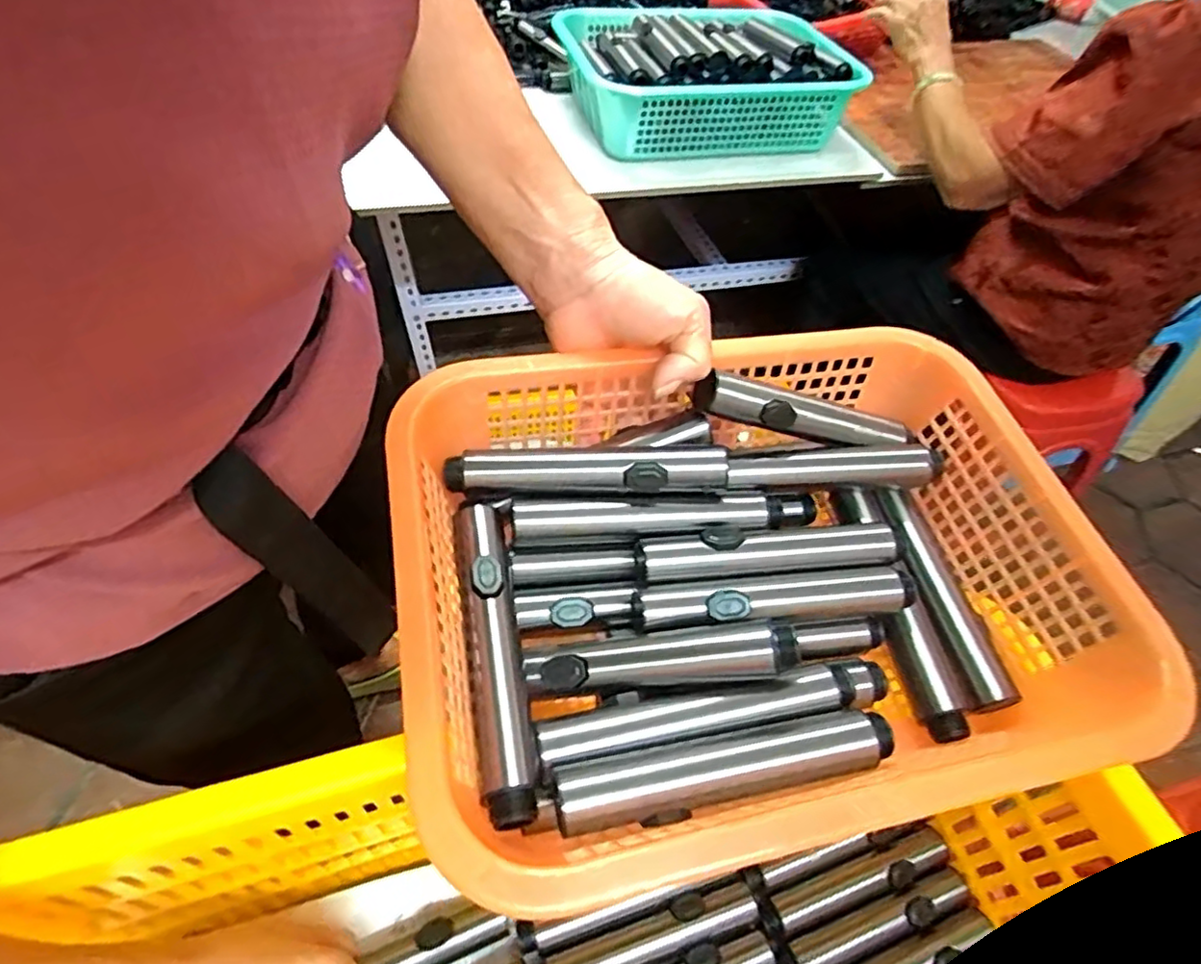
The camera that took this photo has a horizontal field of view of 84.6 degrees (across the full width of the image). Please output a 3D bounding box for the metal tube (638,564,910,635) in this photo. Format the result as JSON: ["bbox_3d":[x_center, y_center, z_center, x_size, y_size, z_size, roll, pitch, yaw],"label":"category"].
[{"bbox_3d":[0.090,0.065,0.343,0.144,0.031,0.026,-3,51,-7],"label":"metal tube"}]

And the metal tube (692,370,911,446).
[{"bbox_3d":[0.123,-0.037,0.389,0.137,0.027,0.022,11,49,-17],"label":"metal tube"}]

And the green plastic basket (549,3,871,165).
[{"bbox_3d":[0.145,-0.569,0.929,0.383,0.111,0.261,-8,52,-12],"label":"green plastic basket"}]

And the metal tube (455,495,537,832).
[{"bbox_3d":[-0.050,0.074,0.304,0.024,0.017,0.152,-7,52,-11],"label":"metal tube"}]

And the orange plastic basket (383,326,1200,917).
[{"bbox_3d":[0.074,0.045,0.336,0.330,0.092,0.248,-7,52,-11],"label":"orange plastic basket"}]

